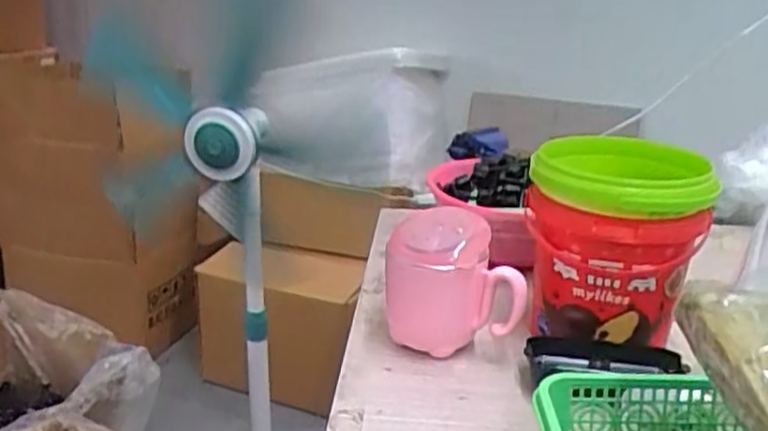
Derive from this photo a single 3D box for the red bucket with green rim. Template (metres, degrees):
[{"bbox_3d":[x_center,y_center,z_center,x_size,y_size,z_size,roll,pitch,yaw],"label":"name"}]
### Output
[{"bbox_3d":[0.178,0.018,0.574,0.126,0.131,0.135,4,20,7],"label":"red bucket with green rim"}]

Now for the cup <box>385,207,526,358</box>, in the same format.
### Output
[{"bbox_3d":[0.051,0.056,0.569,0.089,0.108,0.085,-6,21,-19],"label":"cup"}]

